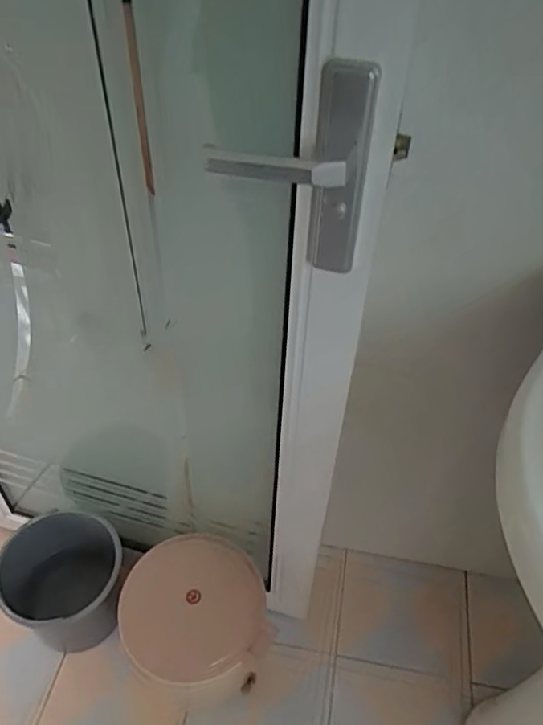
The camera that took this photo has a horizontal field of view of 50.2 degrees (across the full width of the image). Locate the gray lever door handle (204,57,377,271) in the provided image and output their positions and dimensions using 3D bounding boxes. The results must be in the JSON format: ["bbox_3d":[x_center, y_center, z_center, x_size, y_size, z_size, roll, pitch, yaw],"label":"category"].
[{"bbox_3d":[0.016,-0.149,0.471,0.122,0.171,0.072,11,45,6],"label":"gray lever door handle"}]

